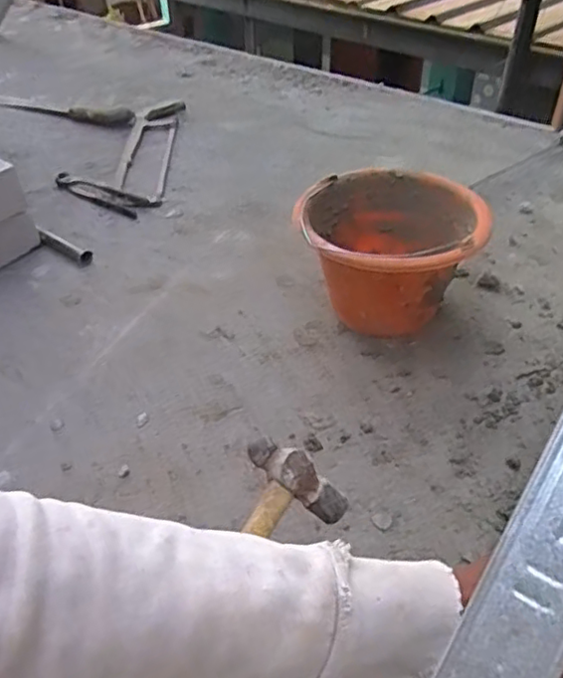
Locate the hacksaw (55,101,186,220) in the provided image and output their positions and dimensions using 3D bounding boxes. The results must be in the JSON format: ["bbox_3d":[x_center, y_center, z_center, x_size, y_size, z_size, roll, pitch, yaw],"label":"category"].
[{"bbox_3d":[-0.326,-0.389,1.334,0.208,0.019,0.471,-1,41,-1],"label":"hacksaw"}]

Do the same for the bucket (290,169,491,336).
[{"bbox_3d":[0.146,-0.109,0.895,0.237,0.163,0.235,-1,41,1],"label":"bucket"}]

